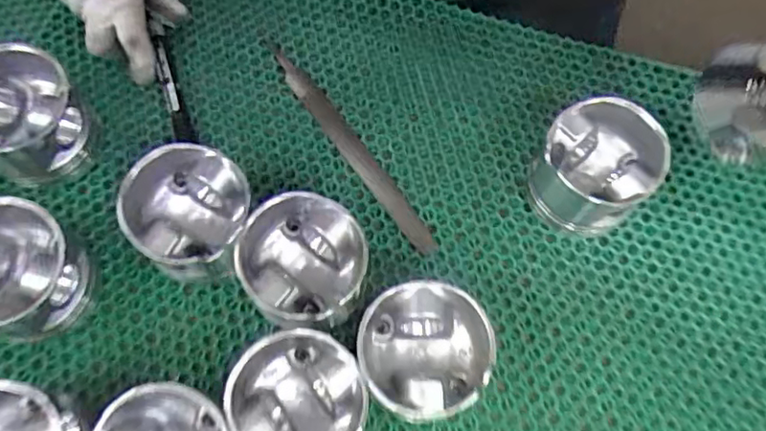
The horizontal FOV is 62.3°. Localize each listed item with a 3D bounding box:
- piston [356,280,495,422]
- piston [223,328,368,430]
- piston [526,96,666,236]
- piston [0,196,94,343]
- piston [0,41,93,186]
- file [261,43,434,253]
[{"bbox_3d":[0.026,0.098,0.440,0.084,0.074,0.085,1,69,-2],"label":"piston"},{"bbox_3d":[-0.055,0.127,0.427,0.088,0.072,0.092,1,69,-2],"label":"piston"},{"bbox_3d":[0.160,-0.034,0.485,0.083,0.077,0.076,1,69,-2],"label":"piston"},{"bbox_3d":[-0.258,0.041,0.447,0.081,0.085,0.083,13,69,2],"label":"piston"},{"bbox_3d":[-0.276,-0.072,0.491,0.088,0.079,0.084,1,69,-2],"label":"piston"},{"bbox_3d":[-0.030,-0.062,0.531,0.020,0.007,0.228,-34,74,-14],"label":"file"}]

